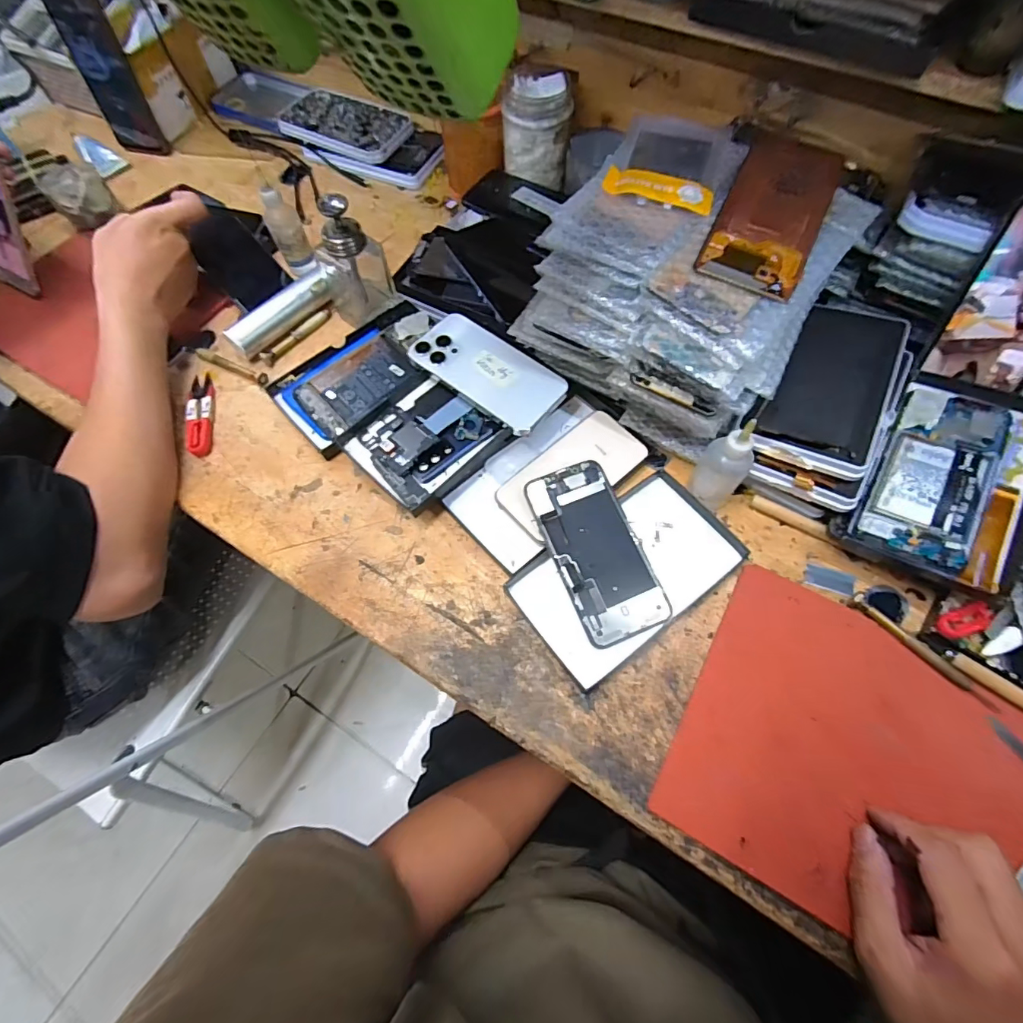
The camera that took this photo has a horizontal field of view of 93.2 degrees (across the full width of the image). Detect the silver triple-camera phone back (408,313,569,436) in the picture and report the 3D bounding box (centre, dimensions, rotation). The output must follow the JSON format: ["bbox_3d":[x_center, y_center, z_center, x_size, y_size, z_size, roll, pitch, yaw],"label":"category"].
[{"bbox_3d":[-0.020,-0.132,0.447,0.142,0.013,0.075,35,77,12],"label":"silver triple-camera phone back"}]

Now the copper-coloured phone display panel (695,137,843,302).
[{"bbox_3d":[0.192,-0.221,0.355,0.069,0.006,0.151,25,76,8],"label":"copper-coloured phone display panel"}]

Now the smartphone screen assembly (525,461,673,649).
[{"bbox_3d":[0.069,0.030,0.392,0.070,0.005,0.144,-20,75,-10],"label":"smartphone screen assembly"}]

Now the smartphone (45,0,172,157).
[{"bbox_3d":[-0.509,-0.547,0.605,0.079,0.164,0.016,9,55,8],"label":"smartphone"}]

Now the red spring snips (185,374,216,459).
[{"bbox_3d":[-0.304,-0.096,0.473,0.025,0.009,0.097,-14,65,-5],"label":"red spring snips"}]

